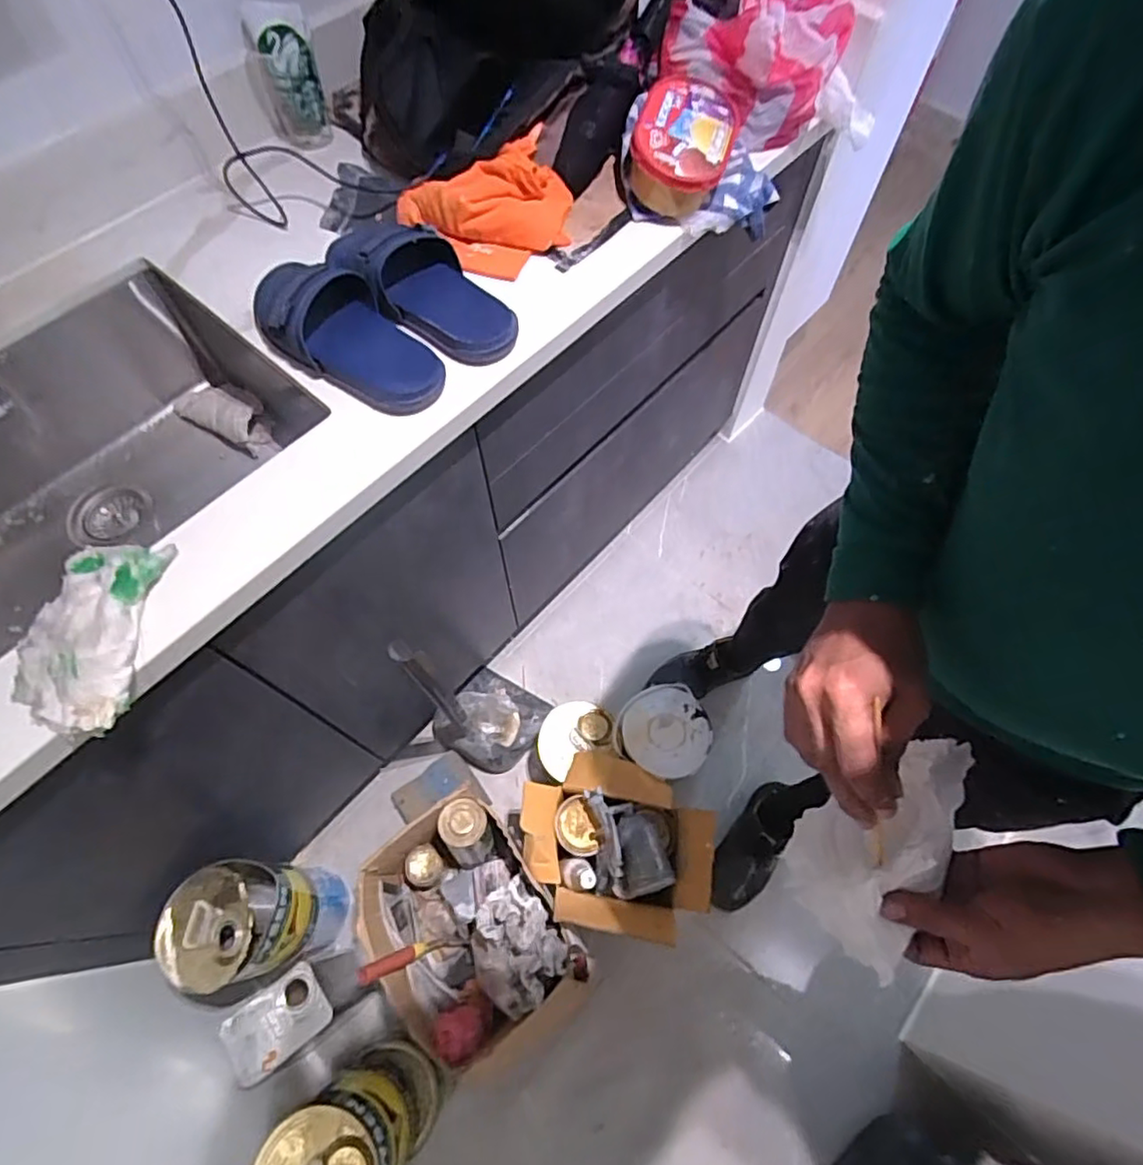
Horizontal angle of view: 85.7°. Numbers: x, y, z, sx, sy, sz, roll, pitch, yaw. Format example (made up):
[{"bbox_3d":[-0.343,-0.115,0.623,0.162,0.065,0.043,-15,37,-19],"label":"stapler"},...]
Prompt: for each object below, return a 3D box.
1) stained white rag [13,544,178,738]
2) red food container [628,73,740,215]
[{"bbox_3d":[-0.468,0.046,0.589,0.116,0.033,0.184,0,64,0],"label":"stained white rag"},{"bbox_3d":[0.153,-0.593,0.849,0.132,0.099,0.179,10,65,5],"label":"red food container"}]

